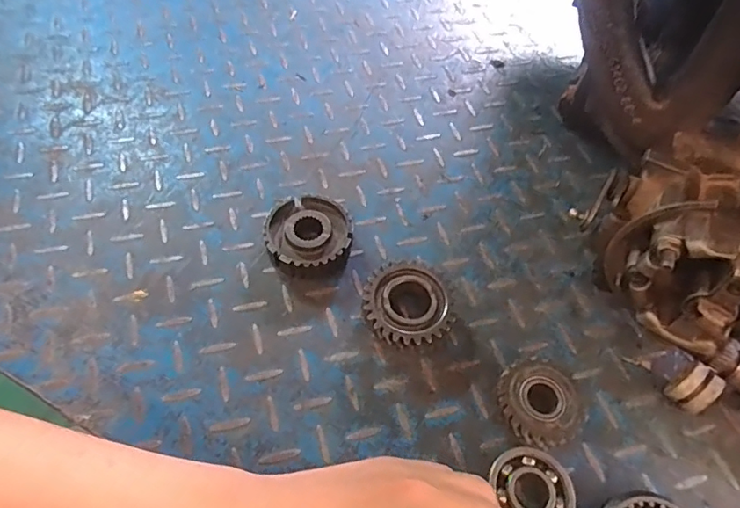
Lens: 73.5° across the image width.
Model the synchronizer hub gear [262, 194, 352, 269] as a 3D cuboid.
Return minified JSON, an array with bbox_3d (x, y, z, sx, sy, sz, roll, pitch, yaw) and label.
[{"bbox_3d":[-0.051,-0.017,0.404,0.068,0.025,0.069,1,58,-2],"label":"synchronizer hub gear"}]

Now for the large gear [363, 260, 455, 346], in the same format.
[{"bbox_3d":[0.028,0.040,0.364,0.066,0.032,0.064,1,58,-2],"label":"large gear"}]

